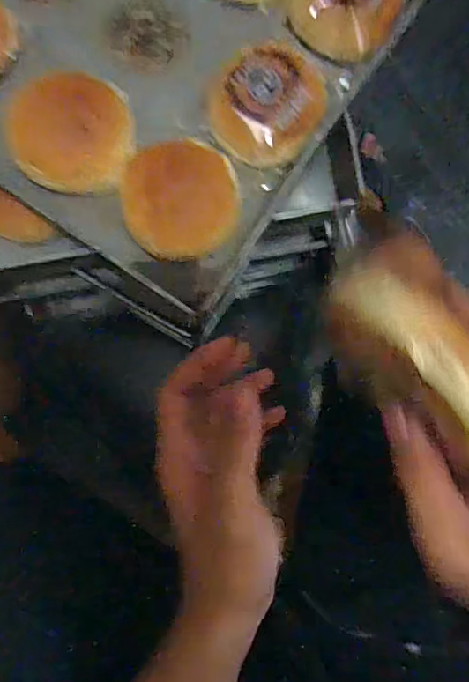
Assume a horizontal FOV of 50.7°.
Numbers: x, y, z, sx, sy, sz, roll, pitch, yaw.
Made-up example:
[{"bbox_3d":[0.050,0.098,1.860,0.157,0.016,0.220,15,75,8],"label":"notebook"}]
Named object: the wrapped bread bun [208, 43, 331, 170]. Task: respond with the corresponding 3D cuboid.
[{"bbox_3d":[0.030,-0.209,0.446,0.101,0.037,0.093,0,85,-1],"label":"wrapped bread bun"}]

